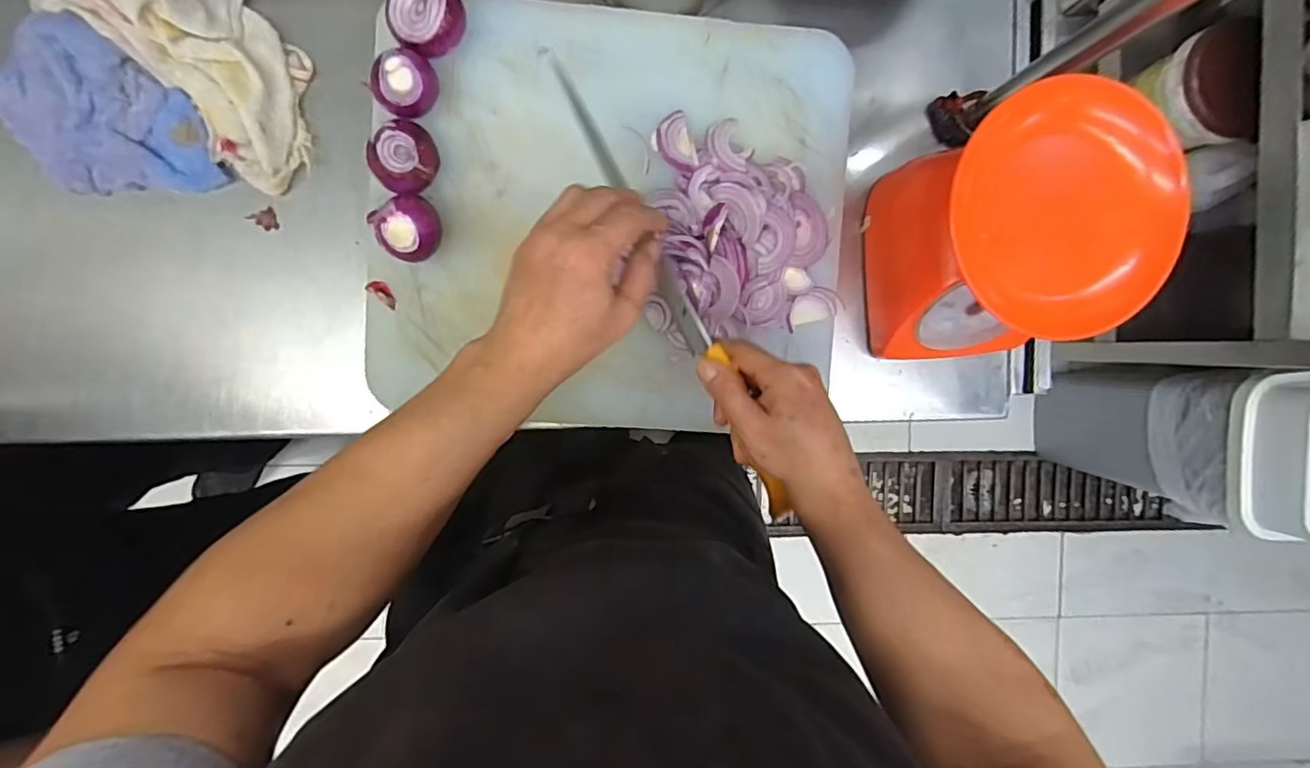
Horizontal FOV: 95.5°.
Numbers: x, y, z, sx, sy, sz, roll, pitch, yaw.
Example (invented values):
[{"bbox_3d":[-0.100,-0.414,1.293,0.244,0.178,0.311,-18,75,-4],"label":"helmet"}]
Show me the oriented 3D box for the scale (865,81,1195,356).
[{"bbox_3d":[0.265,-0.101,0.452,0.143,0.197,0.158,-3,94,-4],"label":"scale"}]

